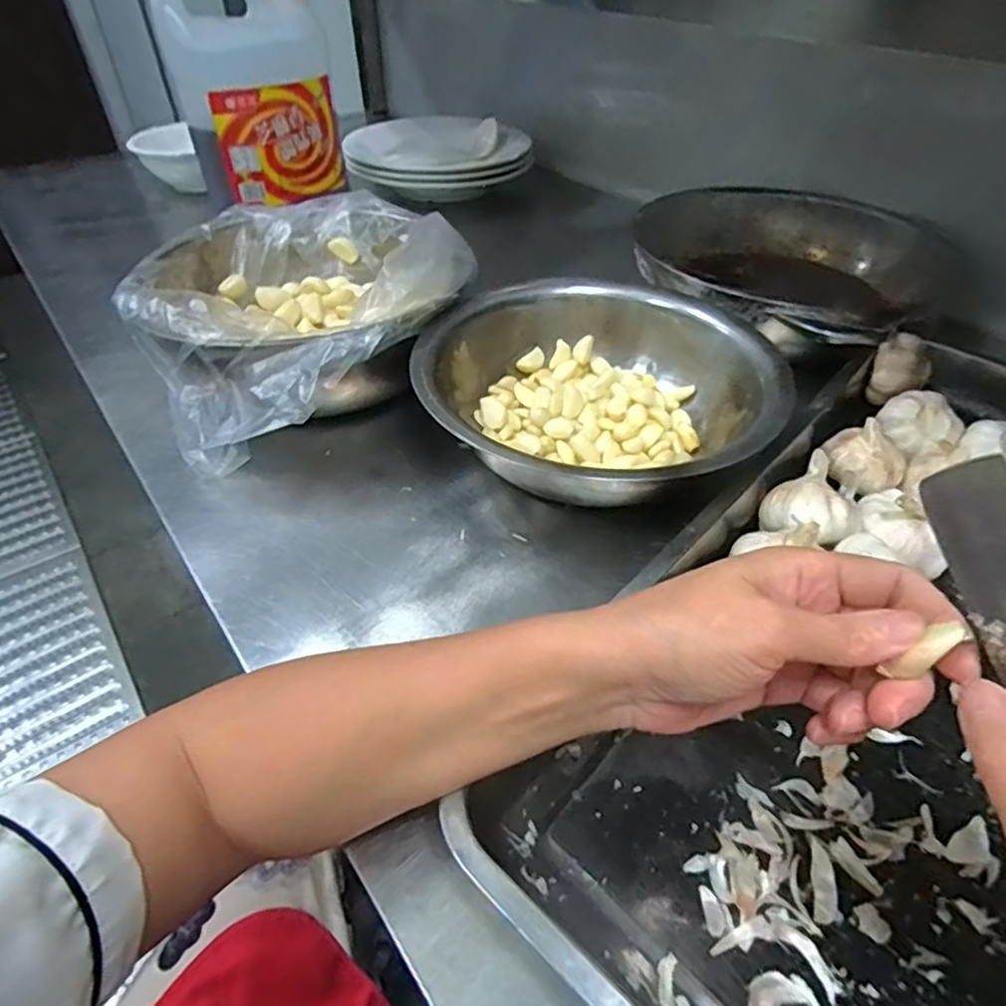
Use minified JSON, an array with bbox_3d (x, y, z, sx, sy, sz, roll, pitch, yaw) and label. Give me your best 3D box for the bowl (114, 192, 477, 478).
[{"bbox_3d":[-0.177,-0.170,0.574,0.289,0.126,0.284,0,43,0],"label":"bowl"}]

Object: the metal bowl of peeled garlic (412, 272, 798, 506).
[{"bbox_3d":[0.075,-0.083,0.504,0.273,0.091,0.240,24,48,23],"label":"metal bowl of peeled garlic"}]

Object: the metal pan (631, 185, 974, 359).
[{"bbox_3d":[0.288,-0.246,0.654,0.304,0.073,0.303,0,43,0],"label":"metal pan"}]

